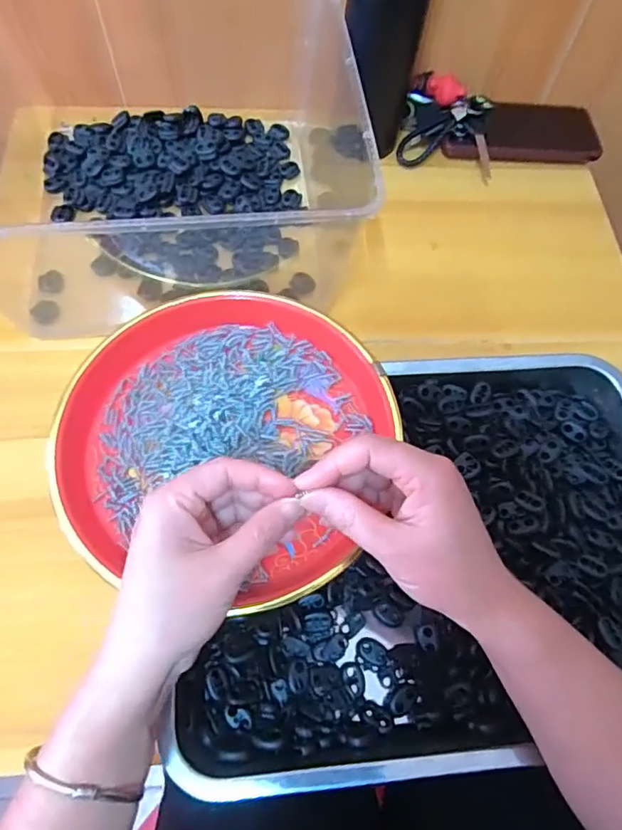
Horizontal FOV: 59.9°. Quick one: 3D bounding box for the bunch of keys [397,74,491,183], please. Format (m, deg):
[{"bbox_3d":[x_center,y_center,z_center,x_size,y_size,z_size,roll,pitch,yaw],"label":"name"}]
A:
[{"bbox_3d":[0.144,-0.306,0.564,0.094,0.033,0.105,9,66,1],"label":"bunch of keys"}]

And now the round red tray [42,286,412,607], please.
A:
[{"bbox_3d":[-0.055,0.015,0.367,0.218,0.029,0.218,1,66,-3],"label":"round red tray"}]

